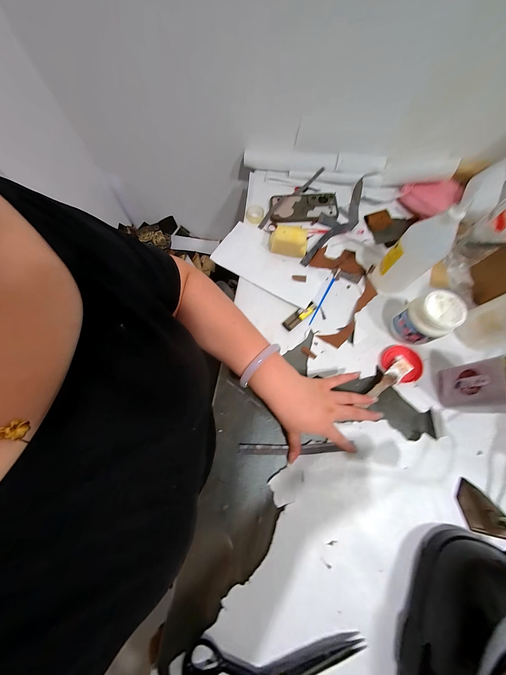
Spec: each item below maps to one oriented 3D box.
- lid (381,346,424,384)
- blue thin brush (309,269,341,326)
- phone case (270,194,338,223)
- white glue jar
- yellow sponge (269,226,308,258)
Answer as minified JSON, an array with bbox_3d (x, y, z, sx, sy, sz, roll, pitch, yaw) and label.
[{"bbox_3d":[0.287,0.049,0.416,0.075,0.008,0.069,0,71,0],"label":"lid"},{"bbox_3d":[0.153,-0.089,0.462,0.006,0.004,0.151,29,74,9],"label":"blue thin brush"},{"bbox_3d":[0.122,-0.322,0.532,0.155,0.014,0.087,-4,71,-2],"label":"phone case"},{"bbox_3d":[0.310,-0.033,0.395,0.075,0.093,0.069,0,71,0],"label":"white glue jar"},{"bbox_3d":[0.078,-0.213,0.479,0.086,0.053,0.045,15,72,5],"label":"yellow sponge"}]

